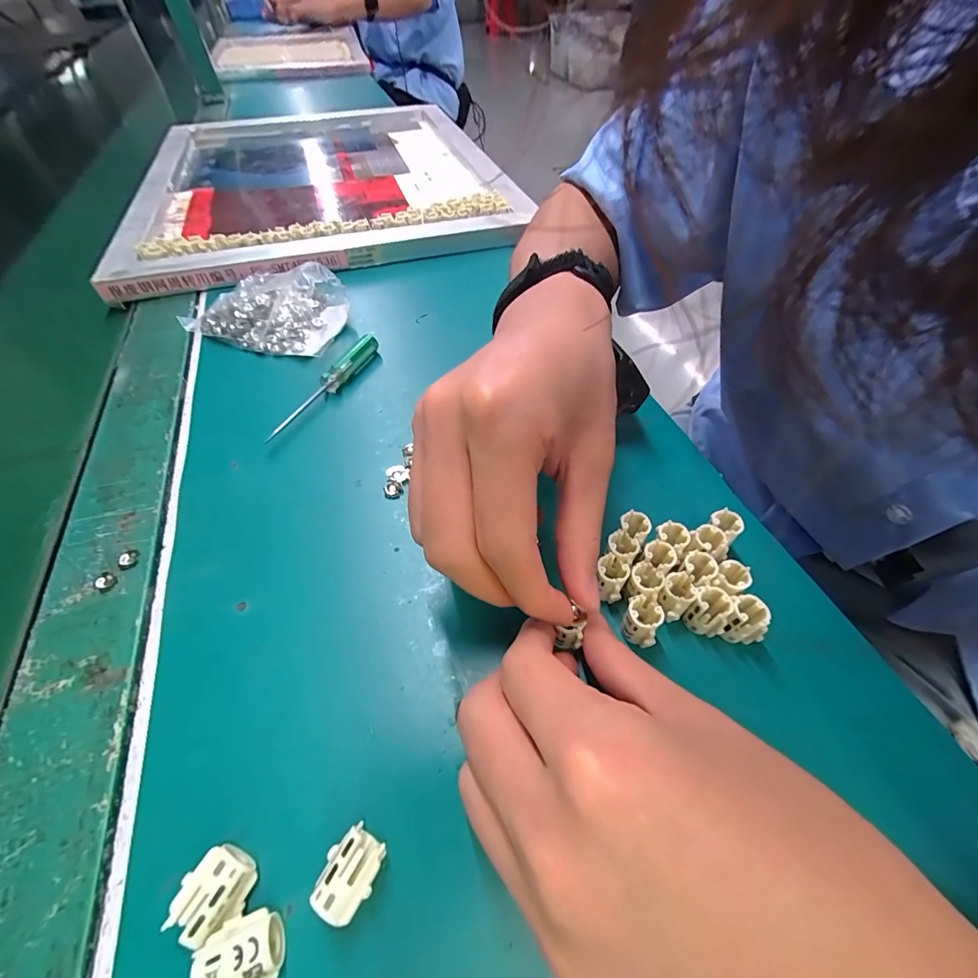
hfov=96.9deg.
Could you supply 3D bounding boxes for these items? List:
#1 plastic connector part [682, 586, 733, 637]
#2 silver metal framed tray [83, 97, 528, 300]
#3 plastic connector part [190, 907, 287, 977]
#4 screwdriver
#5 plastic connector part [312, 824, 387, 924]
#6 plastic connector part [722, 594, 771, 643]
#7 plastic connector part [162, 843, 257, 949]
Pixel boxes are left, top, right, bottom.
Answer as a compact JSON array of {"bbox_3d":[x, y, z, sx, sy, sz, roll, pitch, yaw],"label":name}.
[{"bbox_3d":[0.098,0.055,0.194,0.015,0.019,0.016,-2,53,2],"label":"plastic connector part"},{"bbox_3d":[-0.206,-0.401,0.555,0.404,0.033,0.495,-16,54,-8],"label":"silver metal framed tray"},{"bbox_3d":[-0.075,0.142,0.131,0.022,0.011,0.019,-13,53,-6],"label":"plastic connector part"},{"bbox_3d":[-0.114,-0.073,0.301,0.013,0.014,0.113,21,57,19],"label":"screwdriver"},{"bbox_3d":[-0.046,0.127,0.143,0.017,0.012,0.023,21,57,19],"label":"plastic connector part"},{"bbox_3d":[0.111,0.058,0.191,0.016,0.020,0.016,8,54,10],"label":"plastic connector part"},{"bbox_3d":[-0.089,0.131,0.141,0.018,0.013,0.022,20,57,18],"label":"plastic connector part"}]

